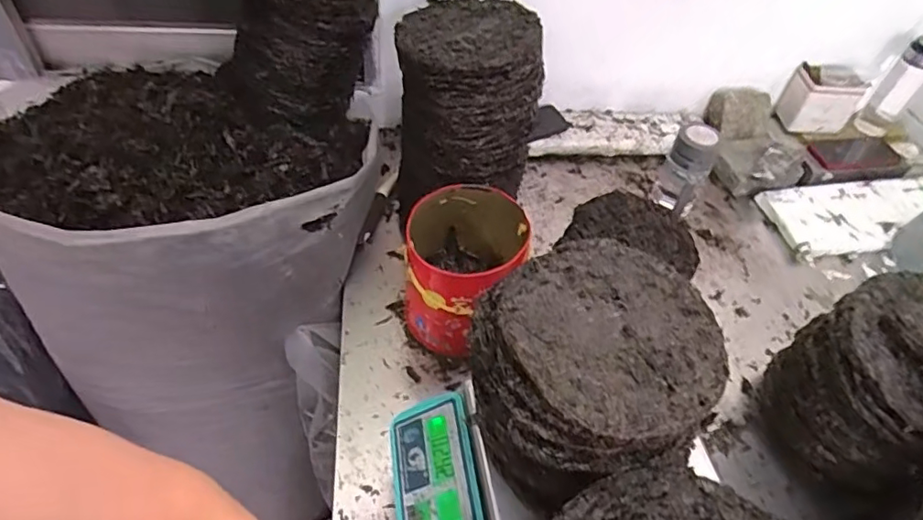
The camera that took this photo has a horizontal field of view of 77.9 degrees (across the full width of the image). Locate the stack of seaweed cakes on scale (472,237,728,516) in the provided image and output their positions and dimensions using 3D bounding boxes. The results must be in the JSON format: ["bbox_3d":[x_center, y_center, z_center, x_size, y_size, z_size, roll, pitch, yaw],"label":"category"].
[{"bbox_3d":[0.121,0.098,0.532,0.217,0.115,0.192,-27,55,-26],"label":"stack of seaweed cakes on scale"}]

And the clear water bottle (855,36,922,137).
[{"bbox_3d":[0.871,-0.337,1.144,0.069,0.201,0.061,38,55,26],"label":"clear water bottle"}]

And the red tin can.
[{"bbox_3d":[0.003,0.022,0.797,0.155,0.185,0.160,3,47,-3],"label":"red tin can"}]

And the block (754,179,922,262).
[{"bbox_3d":[0.740,-0.076,1.070,0.328,0.048,0.154,-4,48,-9],"label":"block"}]

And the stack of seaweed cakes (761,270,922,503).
[{"bbox_3d":[0.501,0.155,0.699,0.189,0.232,0.189,-31,57,-29],"label":"stack of seaweed cakes"}]

